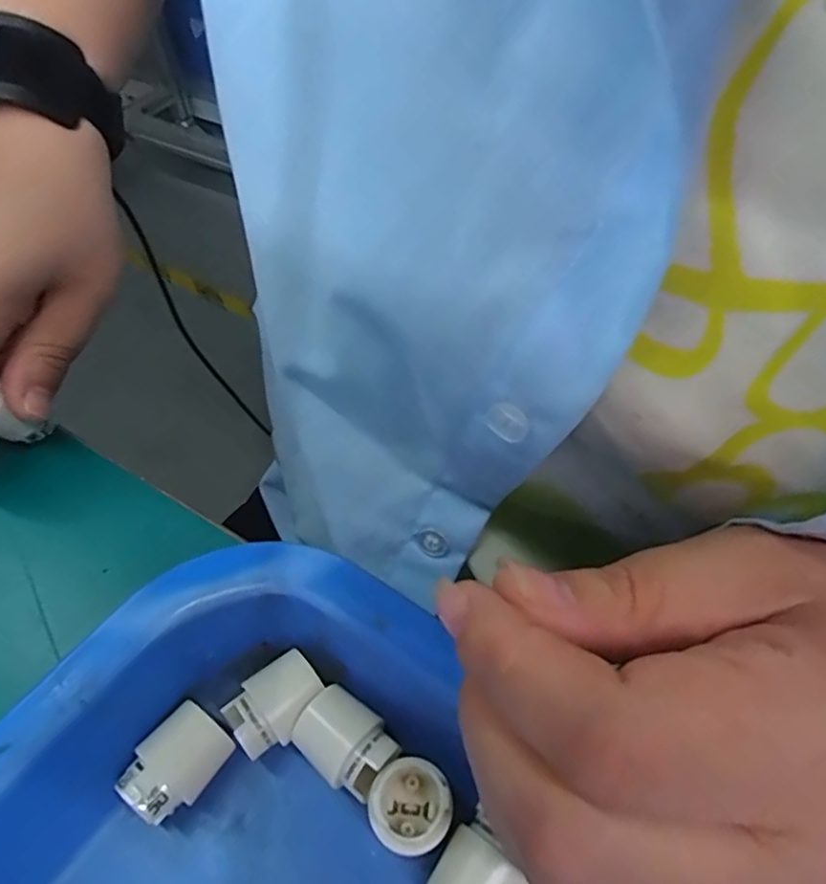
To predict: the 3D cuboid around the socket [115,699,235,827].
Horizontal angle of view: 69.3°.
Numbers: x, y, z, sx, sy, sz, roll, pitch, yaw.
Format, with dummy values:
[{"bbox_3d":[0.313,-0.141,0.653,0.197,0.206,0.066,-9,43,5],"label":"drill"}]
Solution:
[{"bbox_3d":[-0.066,0.090,0.168,0.020,0.020,0.027,34,59,21],"label":"socket"}]

